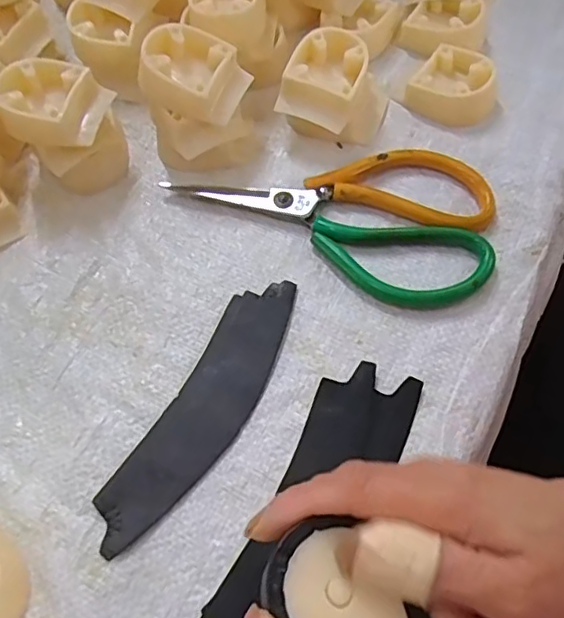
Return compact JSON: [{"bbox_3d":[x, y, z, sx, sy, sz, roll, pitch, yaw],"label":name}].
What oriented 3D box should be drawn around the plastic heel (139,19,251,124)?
[{"bbox_3d":[-0.054,-0.136,0.349,0.061,0.033,0.046,27,66,-11],"label":"plastic heel"}]

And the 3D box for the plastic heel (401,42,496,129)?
[{"bbox_3d":[0.111,-0.144,0.376,0.048,0.023,0.046,35,70,19],"label":"plastic heel"}]

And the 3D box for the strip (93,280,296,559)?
[{"bbox_3d":[-0.038,0.049,0.300,0.040,0.006,0.154,26,68,16],"label":"strip"}]

